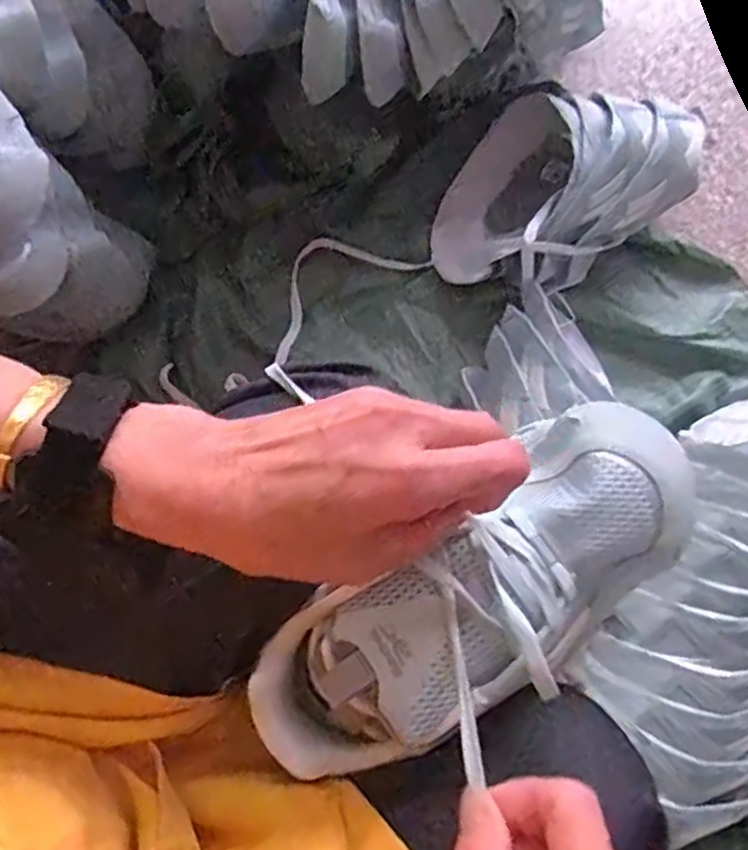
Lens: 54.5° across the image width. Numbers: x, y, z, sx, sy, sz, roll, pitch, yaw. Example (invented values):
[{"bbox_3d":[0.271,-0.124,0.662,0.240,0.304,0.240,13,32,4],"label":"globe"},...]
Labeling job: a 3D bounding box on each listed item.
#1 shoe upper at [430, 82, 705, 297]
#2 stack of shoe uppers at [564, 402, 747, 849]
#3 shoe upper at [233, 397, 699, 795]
[{"bbox_3d":[0.187,-0.266,0.796,0.273,0.114,0.207,-35,77,-9],"label":"shoe upper"},{"bbox_3d":[0.382,0.123,0.679,0.214,0.103,0.471,33,64,9],"label":"stack of shoe uppers"},{"bbox_3d":[0.049,0.079,0.344,0.237,0.058,0.095,-35,77,-5],"label":"shoe upper"}]

